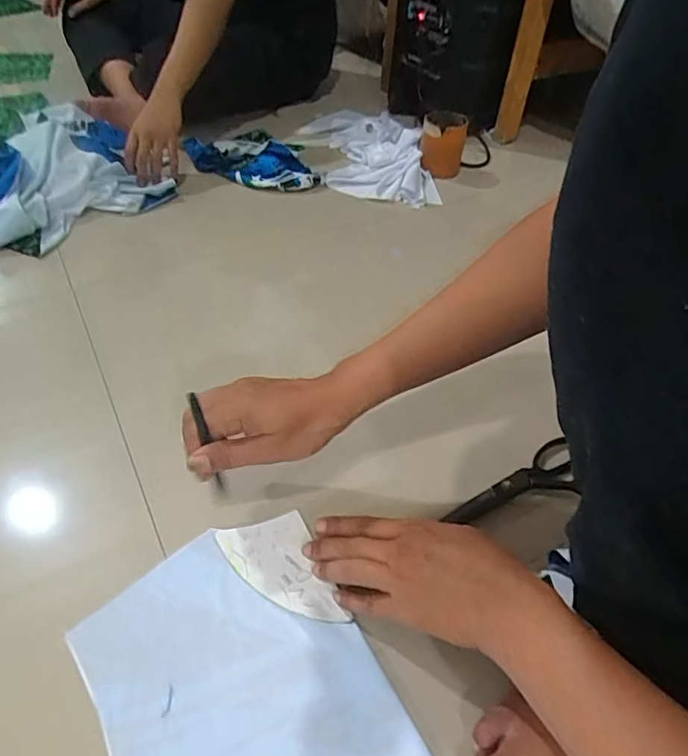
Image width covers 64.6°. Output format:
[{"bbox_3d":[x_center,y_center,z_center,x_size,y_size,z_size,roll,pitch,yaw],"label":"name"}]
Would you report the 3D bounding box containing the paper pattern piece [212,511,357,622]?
[{"bbox_3d":[-0.056,0.171,0.475,0.075,0.007,0.111,-15,51,-22],"label":"paper pattern piece"}]

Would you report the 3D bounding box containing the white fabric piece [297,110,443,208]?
[{"bbox_3d":[0.047,-0.482,1.124,0.250,0.059,0.421,-1,45,-6],"label":"white fabric piece"}]

